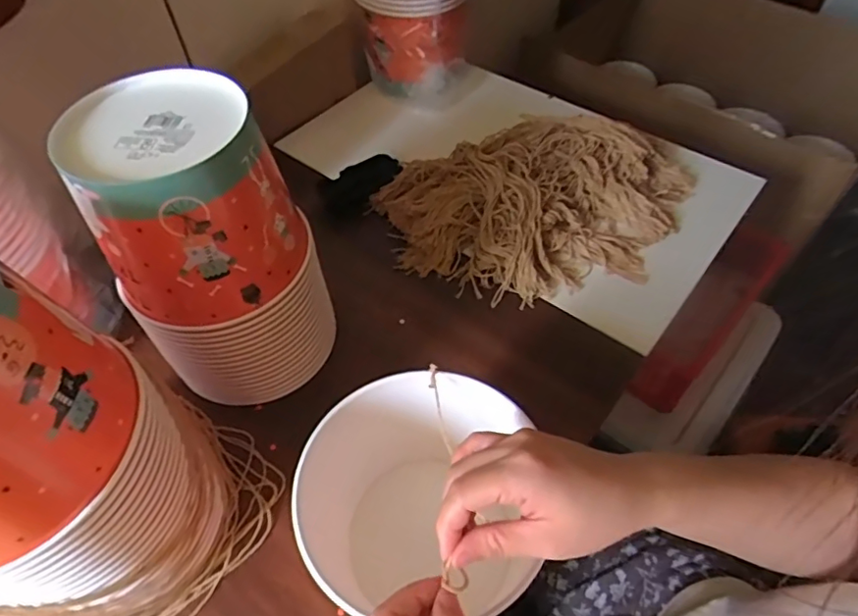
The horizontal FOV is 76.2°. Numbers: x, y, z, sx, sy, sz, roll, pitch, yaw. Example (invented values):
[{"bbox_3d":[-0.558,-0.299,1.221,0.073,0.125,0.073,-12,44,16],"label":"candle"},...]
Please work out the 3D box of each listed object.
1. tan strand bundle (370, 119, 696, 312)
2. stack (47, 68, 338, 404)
[{"bbox_3d":[0.148,-0.136,0.650,0.383,0.054,0.252,-25,55,-15],"label":"tan strand bundle"},{"bbox_3d":[-0.177,-0.042,0.470,0.148,0.263,0.133,-22,55,-13],"label":"stack"}]

